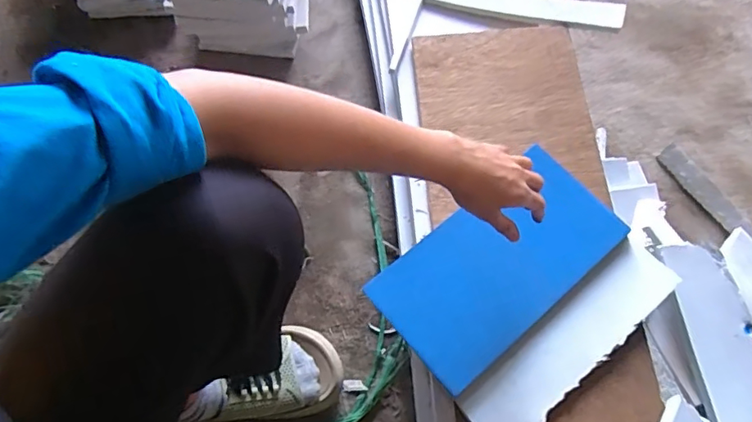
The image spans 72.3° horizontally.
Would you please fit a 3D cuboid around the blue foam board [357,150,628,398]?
[{"bbox_3d":[0.140,0.056,0.582,0.275,0.020,0.145,-37,71,-13],"label":"blue foam board"}]

